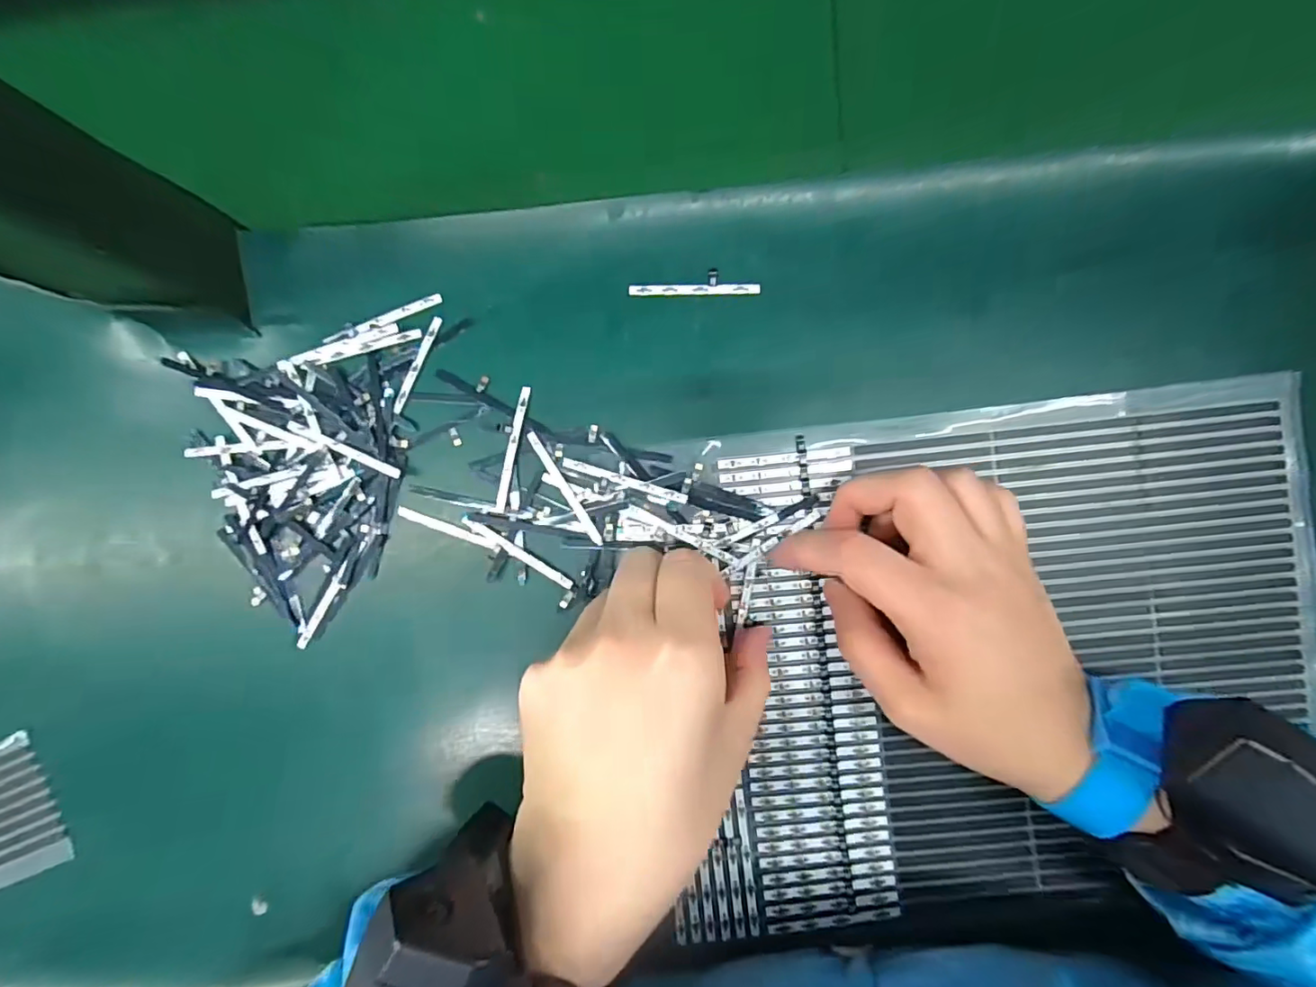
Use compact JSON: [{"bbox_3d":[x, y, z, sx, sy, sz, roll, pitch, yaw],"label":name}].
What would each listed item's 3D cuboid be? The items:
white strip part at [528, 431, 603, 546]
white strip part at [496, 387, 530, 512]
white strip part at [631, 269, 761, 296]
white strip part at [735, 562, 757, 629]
[{"bbox_3d":[-0.043,-0.003,0.255,0.004,0.005,0.061,-32,89,3],"label":"white strip part"},{"bbox_3d":[-0.068,-0.021,0.257,0.005,0.004,0.059,12,92,2],"label":"white strip part"},{"bbox_3d":[0.017,-0.097,0.254,0.059,0.004,0.011,0,91,3],"label":"white strip part"},{"bbox_3d":[0.040,0.046,0.253,0.004,0.004,0.030,12,92,2],"label":"white strip part"}]

